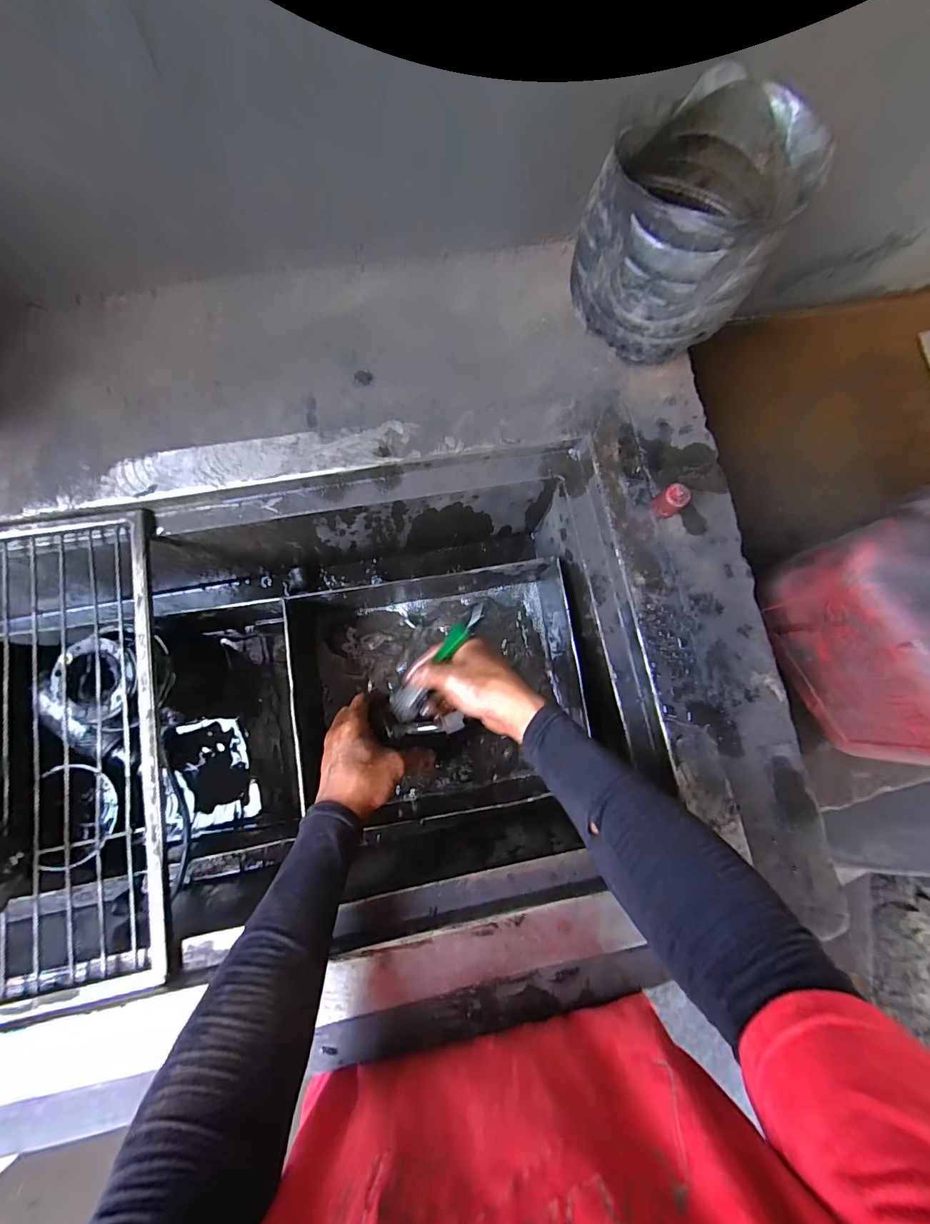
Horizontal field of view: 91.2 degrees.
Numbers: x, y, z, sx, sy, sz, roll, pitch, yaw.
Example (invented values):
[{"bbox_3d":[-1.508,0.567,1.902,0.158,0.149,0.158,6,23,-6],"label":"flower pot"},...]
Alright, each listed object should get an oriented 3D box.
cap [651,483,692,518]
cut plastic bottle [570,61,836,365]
[{"bbox_3d":[0.204,-0.110,0.453,0.021,0.037,0.024,-36,86,-8],"label":"cap"},{"bbox_3d":[0.200,-0.353,0.434,0.157,0.162,0.163,1,80,-3],"label":"cut plastic bottle"}]

